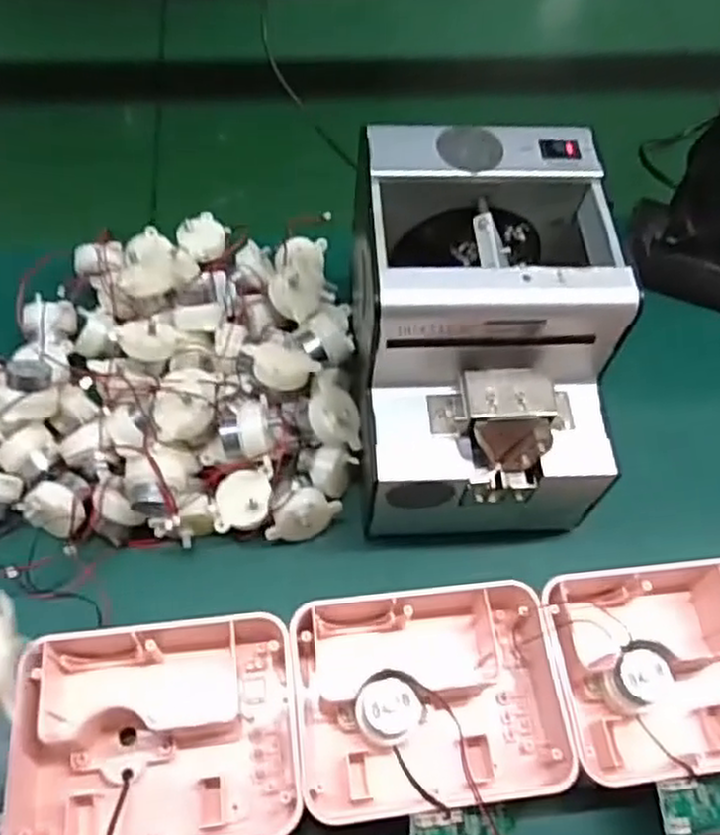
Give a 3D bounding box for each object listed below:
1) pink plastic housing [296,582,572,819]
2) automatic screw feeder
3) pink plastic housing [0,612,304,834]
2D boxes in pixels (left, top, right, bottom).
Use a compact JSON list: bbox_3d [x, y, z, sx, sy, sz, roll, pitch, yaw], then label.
[{"bbox_3d":[0.034,0.137,0.369,0.128,0.040,0.102,-7,59,-8],"label":"pink plastic housing"},{"bbox_3d":[0.065,-0.044,0.410,0.125,0.144,0.172,-2,58,-5],"label":"automatic screw feeder"},{"bbox_3d":[-0.094,0.148,0.352,0.126,0.042,0.103,-6,58,-8],"label":"pink plastic housing"}]

